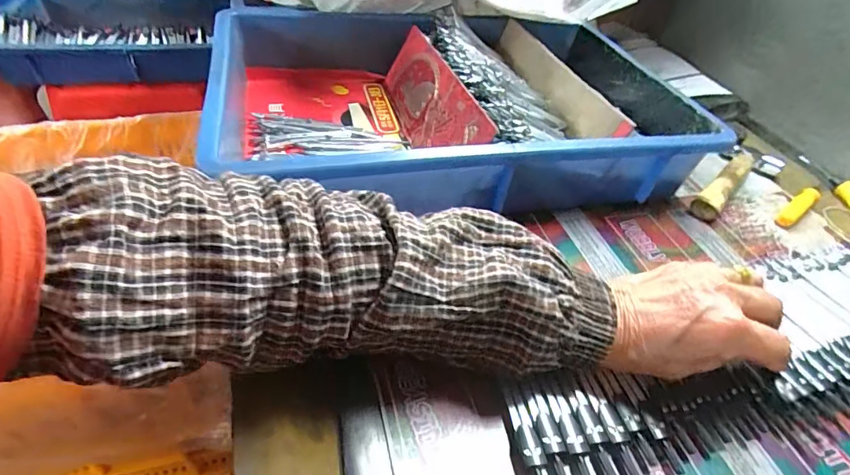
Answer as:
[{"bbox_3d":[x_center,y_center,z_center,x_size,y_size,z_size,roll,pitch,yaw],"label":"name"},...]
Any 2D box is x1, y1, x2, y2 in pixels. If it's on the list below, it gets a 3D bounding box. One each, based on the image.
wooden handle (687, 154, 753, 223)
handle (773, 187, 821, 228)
[{"bbox_3d":[0.304,-0.054,0.456,0.129,0.017,0.024,-32,56,-33],"label":"wooden handle"},{"bbox_3d":[0.365,-0.029,0.442,0.078,0.011,0.016,-27,54,-30],"label":"handle"}]

